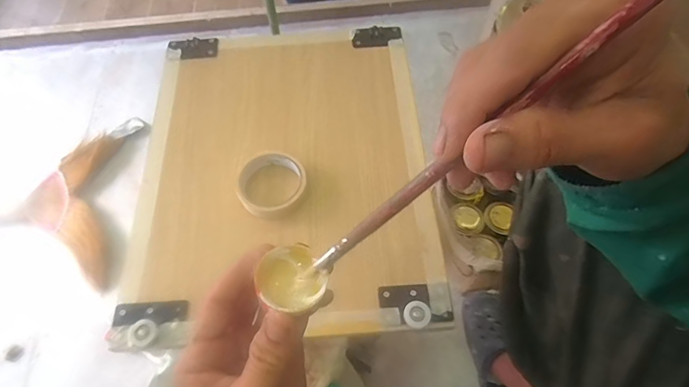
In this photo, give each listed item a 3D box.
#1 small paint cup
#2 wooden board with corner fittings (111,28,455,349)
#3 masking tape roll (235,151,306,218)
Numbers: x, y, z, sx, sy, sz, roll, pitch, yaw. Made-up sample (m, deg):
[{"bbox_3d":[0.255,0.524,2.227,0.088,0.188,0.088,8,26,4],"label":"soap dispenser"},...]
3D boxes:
[{"bbox_3d":[-0.028,0.050,0.235,0.034,0.021,0.039,-26,60,-12],"label":"small paint cup"},{"bbox_3d":[-0.084,-0.053,0.602,0.399,0.033,0.507,-6,58,1],"label":"wooden board with corner fittings"},{"bbox_3d":[-0.096,-0.013,0.554,0.091,0.033,0.083,-1,60,1],"label":"masking tape roll"}]

